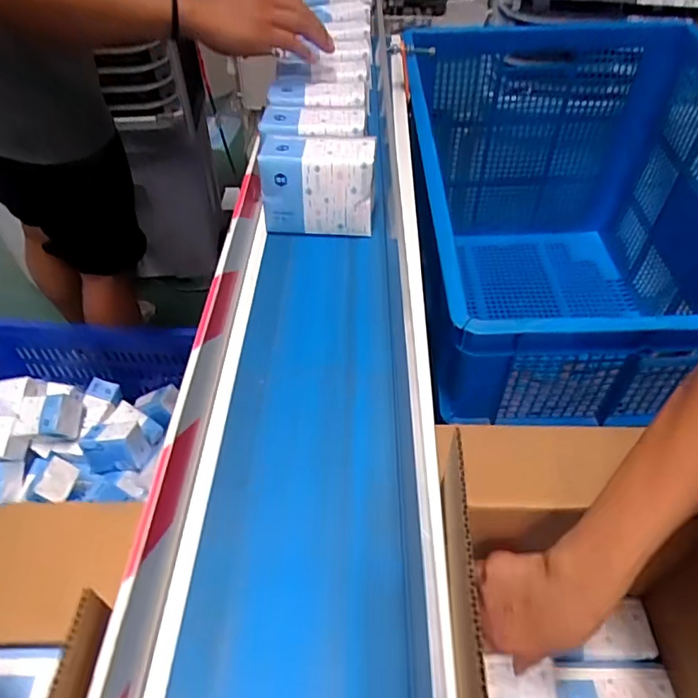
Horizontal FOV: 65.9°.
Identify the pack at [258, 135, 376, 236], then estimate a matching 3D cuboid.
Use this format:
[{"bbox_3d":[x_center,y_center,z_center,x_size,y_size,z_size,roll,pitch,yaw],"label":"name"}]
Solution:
[{"bbox_3d":[-0.034,-0.181,0.595,0.118,0.085,0.070,3,51,3],"label":"pack"}]

